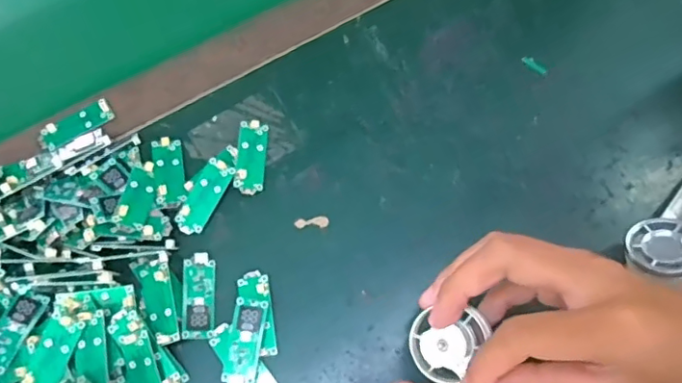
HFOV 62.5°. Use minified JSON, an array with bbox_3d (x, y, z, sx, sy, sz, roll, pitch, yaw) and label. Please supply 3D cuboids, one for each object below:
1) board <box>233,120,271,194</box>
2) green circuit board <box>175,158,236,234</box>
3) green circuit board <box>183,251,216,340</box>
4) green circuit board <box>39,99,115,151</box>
[{"bbox_3d":[-0.059,-0.023,0.375,0.019,0.004,0.051,7,70,-12],"label":"board"},{"bbox_3d":[-0.089,0.003,0.366,0.020,0.007,0.050,23,72,11],"label":"green circuit board"},{"bbox_3d":[-0.087,0.064,0.344,0.017,0.007,0.051,-6,69,0],"label":"green circuit board"},{"bbox_3d":[-0.186,-0.047,0.393,0.051,0.004,0.021,-35,72,-10],"label":"green circuit board"}]

